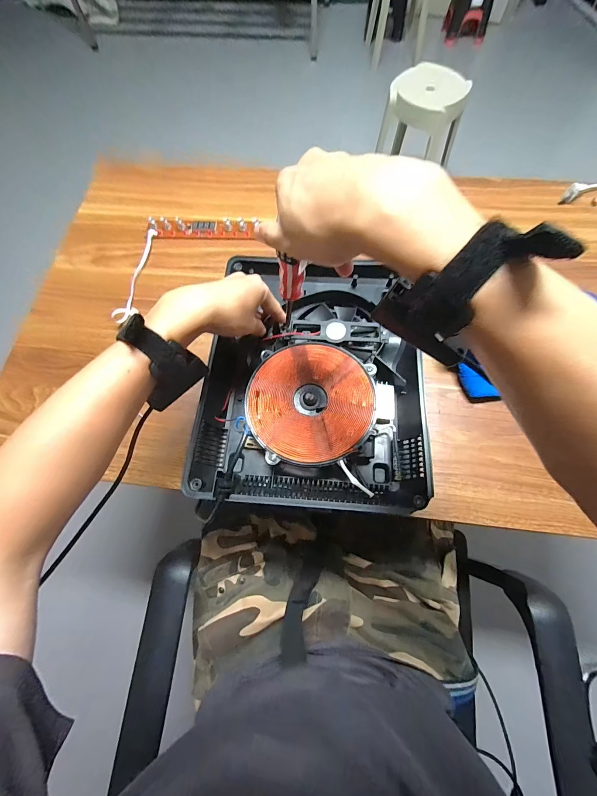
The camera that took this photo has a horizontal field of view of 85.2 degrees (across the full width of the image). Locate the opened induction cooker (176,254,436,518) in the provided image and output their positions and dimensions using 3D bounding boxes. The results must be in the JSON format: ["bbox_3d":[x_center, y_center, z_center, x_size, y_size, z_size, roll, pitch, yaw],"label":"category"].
[{"bbox_3d":[0.020,-0.036,0.426,0.265,0.051,0.339,4,69,4],"label":"opened induction cooker"}]

